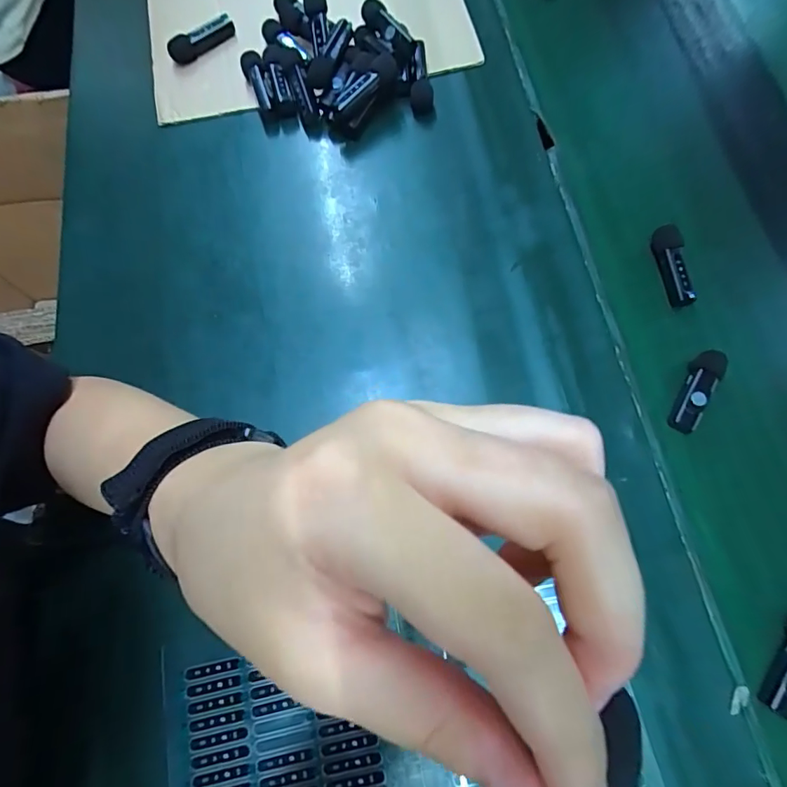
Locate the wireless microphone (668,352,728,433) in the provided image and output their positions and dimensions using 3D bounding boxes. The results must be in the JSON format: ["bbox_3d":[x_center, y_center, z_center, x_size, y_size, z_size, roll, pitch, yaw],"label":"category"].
[{"bbox_3d":[0.212,-0.001,0.323,0.021,0.018,0.062,29,75,11],"label":"wireless microphone"}]

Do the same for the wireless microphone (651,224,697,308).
[{"bbox_3d":[0.213,-0.098,0.350,0.019,0.014,0.065,-5,72,0],"label":"wireless microphone"}]

